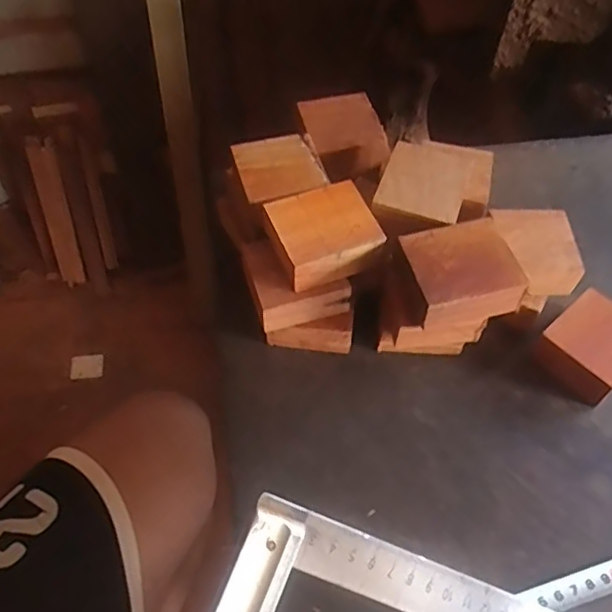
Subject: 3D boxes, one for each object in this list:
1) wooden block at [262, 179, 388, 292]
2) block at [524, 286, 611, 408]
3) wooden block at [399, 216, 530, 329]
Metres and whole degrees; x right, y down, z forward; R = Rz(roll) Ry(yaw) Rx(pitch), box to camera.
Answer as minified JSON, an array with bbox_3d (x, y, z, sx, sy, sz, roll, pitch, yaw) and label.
[{"bbox_3d":[0.010,-0.047,0.380,0.061,0.026,0.055,-20,59,-12],"label":"wooden block"},{"bbox_3d":[0.192,0.028,0.400,0.064,0.029,0.054,-36,64,-22],"label":"block"},{"bbox_3d":[0.093,-0.021,0.363,0.062,0.025,0.054,-13,58,-8],"label":"wooden block"}]

